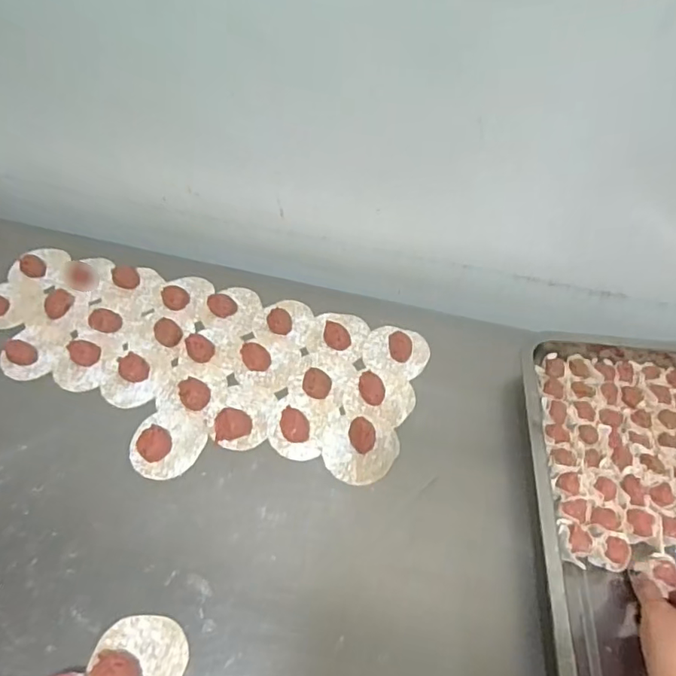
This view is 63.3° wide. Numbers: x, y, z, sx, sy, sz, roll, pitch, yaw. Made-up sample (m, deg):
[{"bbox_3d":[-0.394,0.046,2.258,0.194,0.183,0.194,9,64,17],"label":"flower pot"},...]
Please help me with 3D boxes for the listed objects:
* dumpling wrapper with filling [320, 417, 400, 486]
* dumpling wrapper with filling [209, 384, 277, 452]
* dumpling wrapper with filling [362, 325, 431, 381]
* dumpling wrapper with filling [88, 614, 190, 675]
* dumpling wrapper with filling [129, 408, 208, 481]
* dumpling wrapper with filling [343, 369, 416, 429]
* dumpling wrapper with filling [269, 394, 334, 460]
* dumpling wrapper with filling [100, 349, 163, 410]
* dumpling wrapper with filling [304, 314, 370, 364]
[{"bbox_3d":[0.023,0.120,0.608,0.082,0.020,0.079,0,53,0],"label":"dumpling wrapper with filling"},{"bbox_3d":[-0.110,0.087,0.637,0.068,0.020,0.084,8,53,6],"label":"dumpling wrapper with filling"},{"bbox_3d":[0.075,0.012,0.694,0.080,0.017,0.074,14,54,10],"label":"dumpling wrapper with filling"},{"bbox_3d":[-0.176,0.285,0.476,0.079,0.025,0.082,0,53,0],"label":"dumpling wrapper with filling"},{"bbox_3d":[-0.193,0.115,0.615,0.078,0.020,0.084,0,53,0],"label":"dumpling wrapper with filling"},{"bbox_3d":[0.050,0.068,0.653,0.082,0.017,0.065,13,54,9],"label":"dumpling wrapper with filling"},{"bbox_3d":[-0.046,0.096,0.627,0.069,0.019,0.079,14,54,10],"label":"dumpling wrapper with filling"},{"bbox_3d":[-0.253,0.048,0.670,0.072,0.012,0.076,0,53,0],"label":"dumpling wrapper with filling"},{"bbox_3d":[0.002,-0.008,0.712,0.073,0.016,0.071,12,54,8],"label":"dumpling wrapper with filling"}]

